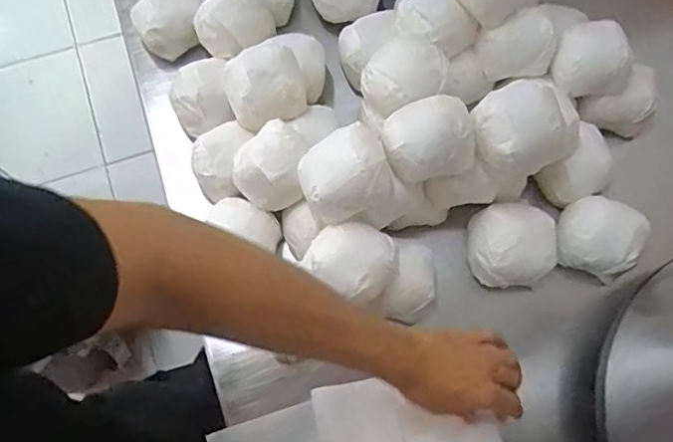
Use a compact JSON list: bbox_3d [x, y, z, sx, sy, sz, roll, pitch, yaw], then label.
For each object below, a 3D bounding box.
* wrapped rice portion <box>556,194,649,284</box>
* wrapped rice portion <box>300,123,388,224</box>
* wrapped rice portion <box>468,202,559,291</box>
[{"bbox_3d":[0.276,0.017,0.604,0.081,0.050,0.076,0,71,-1],"label":"wrapped rice portion"},{"bbox_3d":[0.009,-0.045,0.542,0.086,0.045,0.067,-28,55,19],"label":"wrapped rice portion"},{"bbox_3d":[0.180,0.022,0.590,0.081,0.051,0.081,2,71,0],"label":"wrapped rice portion"}]

